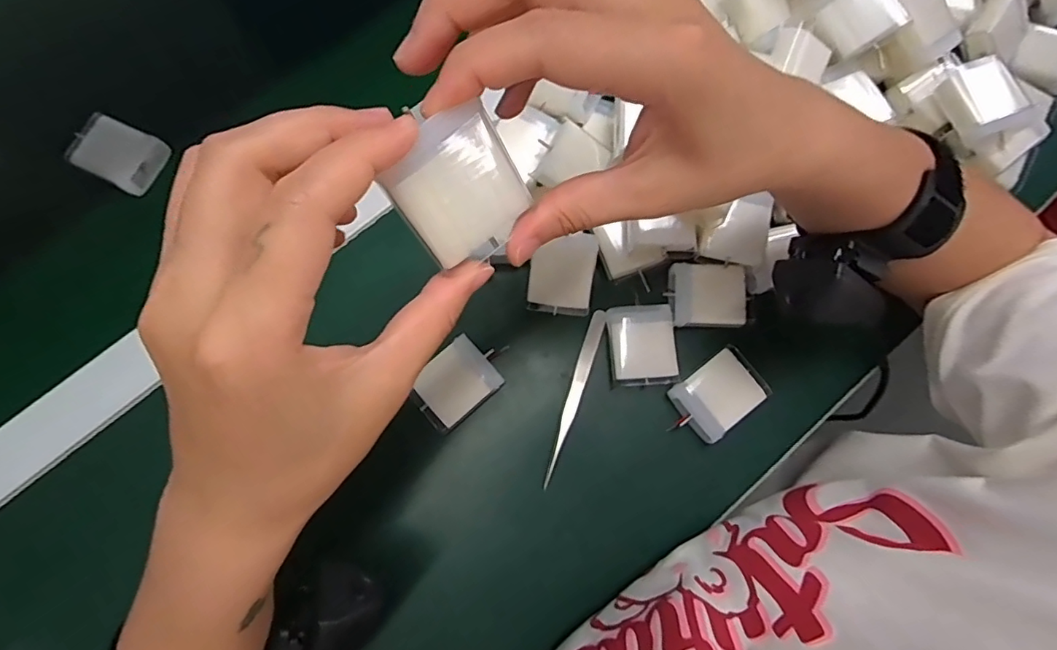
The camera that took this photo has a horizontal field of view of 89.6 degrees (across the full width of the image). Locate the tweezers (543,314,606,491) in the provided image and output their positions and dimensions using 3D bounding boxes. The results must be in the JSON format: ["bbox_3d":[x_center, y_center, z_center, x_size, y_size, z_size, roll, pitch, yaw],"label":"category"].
[{"bbox_3d":[0.031,0.046,0.348,0.011,0.012,0.115,17,79,2],"label":"tweezers"}]

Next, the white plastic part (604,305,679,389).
[{"bbox_3d":[0.074,0.013,0.349,0.041,0.018,0.051,-4,79,-2],"label":"white plastic part"}]

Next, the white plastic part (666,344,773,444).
[{"bbox_3d":[0.119,0.046,0.340,0.059,0.011,0.041,-35,83,-6],"label":"white plastic part"}]

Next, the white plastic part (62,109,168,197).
[{"bbox_3d":[-0.286,-0.120,0.372,0.054,0.015,0.042,26,79,4],"label":"white plastic part"}]

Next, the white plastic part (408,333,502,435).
[{"bbox_3d":[-0.046,0.038,0.341,0.051,0.023,0.040,-43,83,-8],"label":"white plastic part"}]

